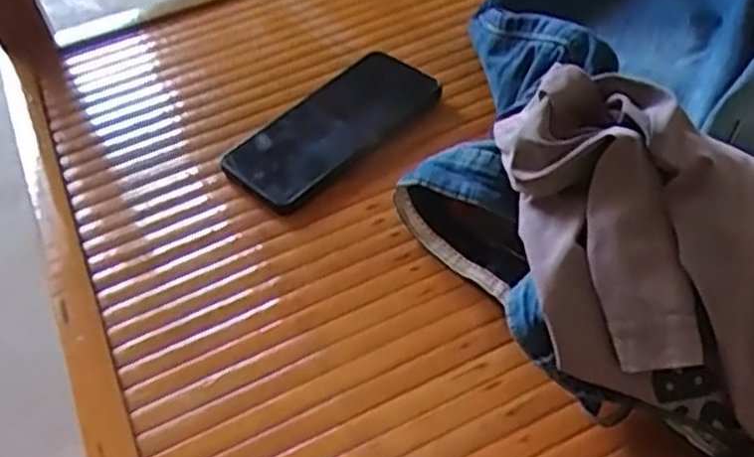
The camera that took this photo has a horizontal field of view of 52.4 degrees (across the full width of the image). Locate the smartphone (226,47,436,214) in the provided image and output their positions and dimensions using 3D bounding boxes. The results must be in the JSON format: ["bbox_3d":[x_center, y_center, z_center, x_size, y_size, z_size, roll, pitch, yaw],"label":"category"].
[{"bbox_3d":[-0.034,-0.077,0.567,0.159,0.008,0.080,-39,58,-21],"label":"smartphone"}]

